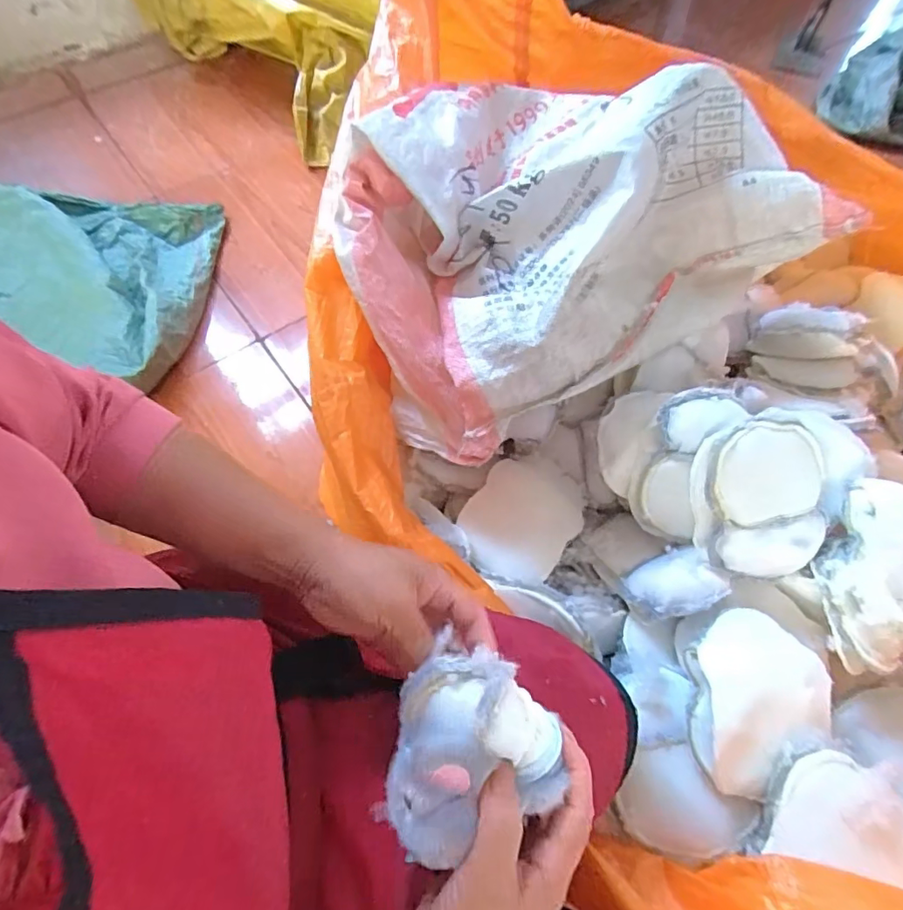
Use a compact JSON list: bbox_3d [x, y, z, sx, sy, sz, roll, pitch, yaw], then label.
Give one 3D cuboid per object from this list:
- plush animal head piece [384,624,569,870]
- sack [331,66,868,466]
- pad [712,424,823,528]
[{"bbox_3d":[0.007,0.171,0.287,0.098,0.043,0.107,0,62,0],"label":"plush animal head piece"},{"bbox_3d":[0.121,-0.277,0.658,0.522,0.253,0.420,-32,67,-16],"label":"sack"},{"bbox_3d":[0.342,0.019,0.548,0.121,0.019,0.104,-12,93,-1],"label":"pad"}]

